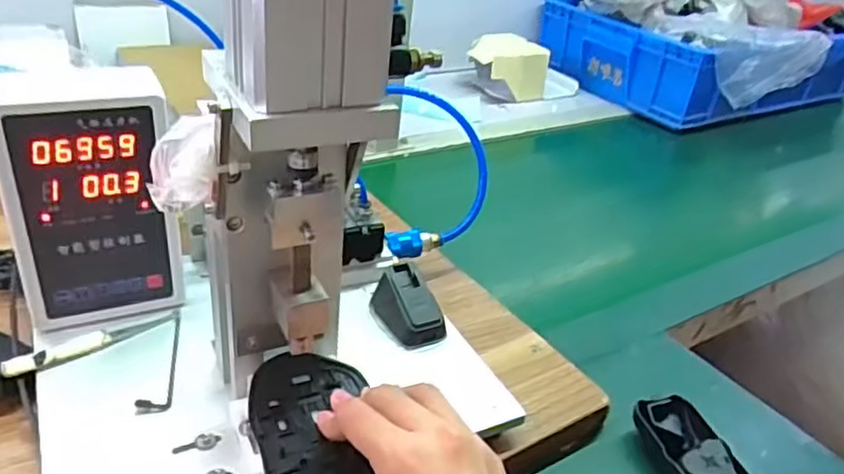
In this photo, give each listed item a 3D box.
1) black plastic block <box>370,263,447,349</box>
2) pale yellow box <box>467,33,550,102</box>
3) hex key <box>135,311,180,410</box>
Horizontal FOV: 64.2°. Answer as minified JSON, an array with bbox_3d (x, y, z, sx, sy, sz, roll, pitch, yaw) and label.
[{"bbox_3d":[-0.011,0.055,0.541,0.041,0.039,0.060,-13,37,-29],"label":"black plastic block"},{"bbox_3d":[0.153,-0.297,1.184,0.136,0.098,0.080,5,32,-4],"label":"pale yellow box"},{"bbox_3d":[-0.187,0.085,0.484,0.021,0.008,0.102,-1,33,-13],"label":"hex key"}]

